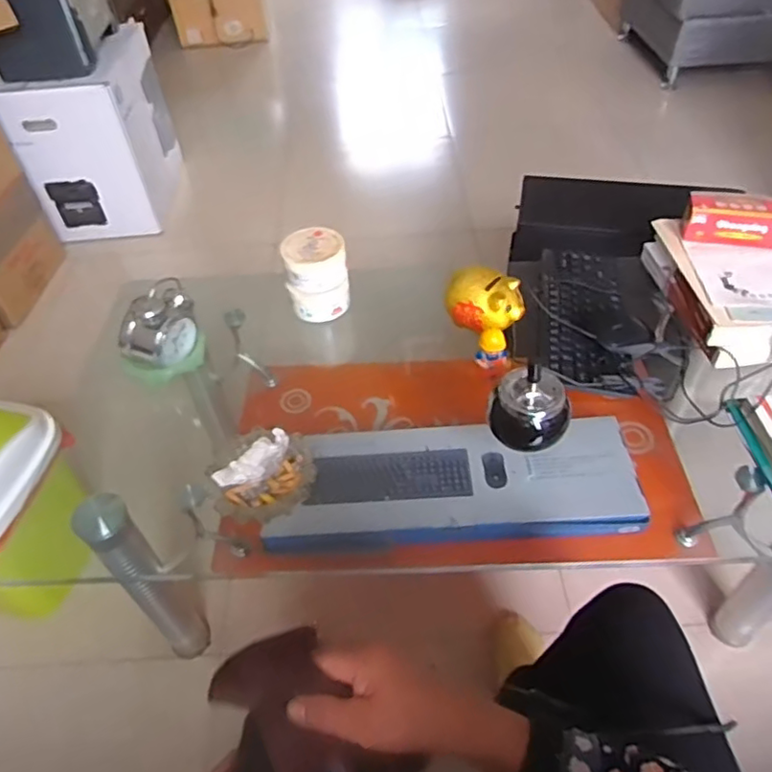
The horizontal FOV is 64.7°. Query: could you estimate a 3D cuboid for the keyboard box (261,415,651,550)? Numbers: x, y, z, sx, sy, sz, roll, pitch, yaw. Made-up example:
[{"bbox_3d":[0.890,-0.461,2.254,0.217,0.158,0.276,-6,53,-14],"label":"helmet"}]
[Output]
[{"bbox_3d":[0.102,0.141,0.935,0.535,0.067,0.188,-4,48,0],"label":"keyboard box"}]

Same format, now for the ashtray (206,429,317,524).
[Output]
[{"bbox_3d":[-0.155,0.109,0.765,0.128,0.045,0.108,3,48,7],"label":"ashtray"}]

